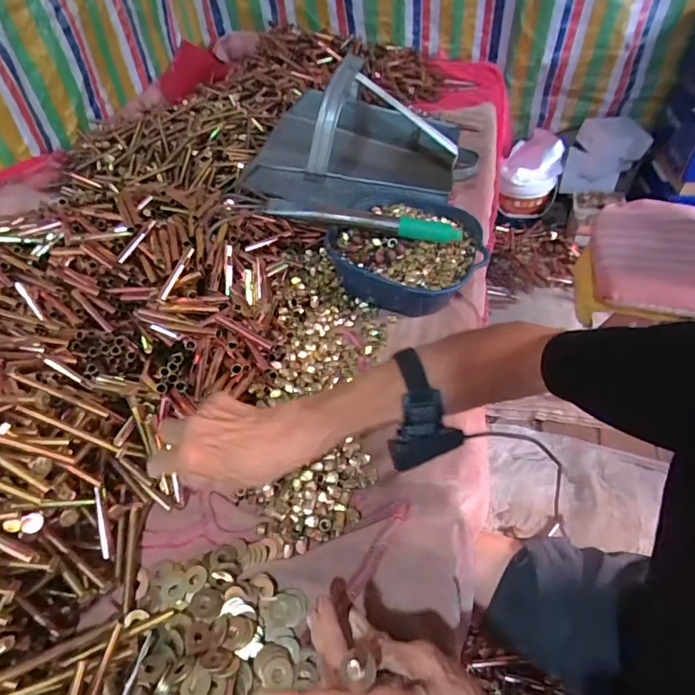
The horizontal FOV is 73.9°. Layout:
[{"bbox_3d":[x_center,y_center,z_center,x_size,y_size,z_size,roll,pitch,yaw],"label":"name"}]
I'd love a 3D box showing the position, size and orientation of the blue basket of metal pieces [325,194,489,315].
[{"bbox_3d":[0.088,-0.148,0.713,0.223,0.101,0.224,-2,46,2],"label":"blue basket of metal pieces"}]

